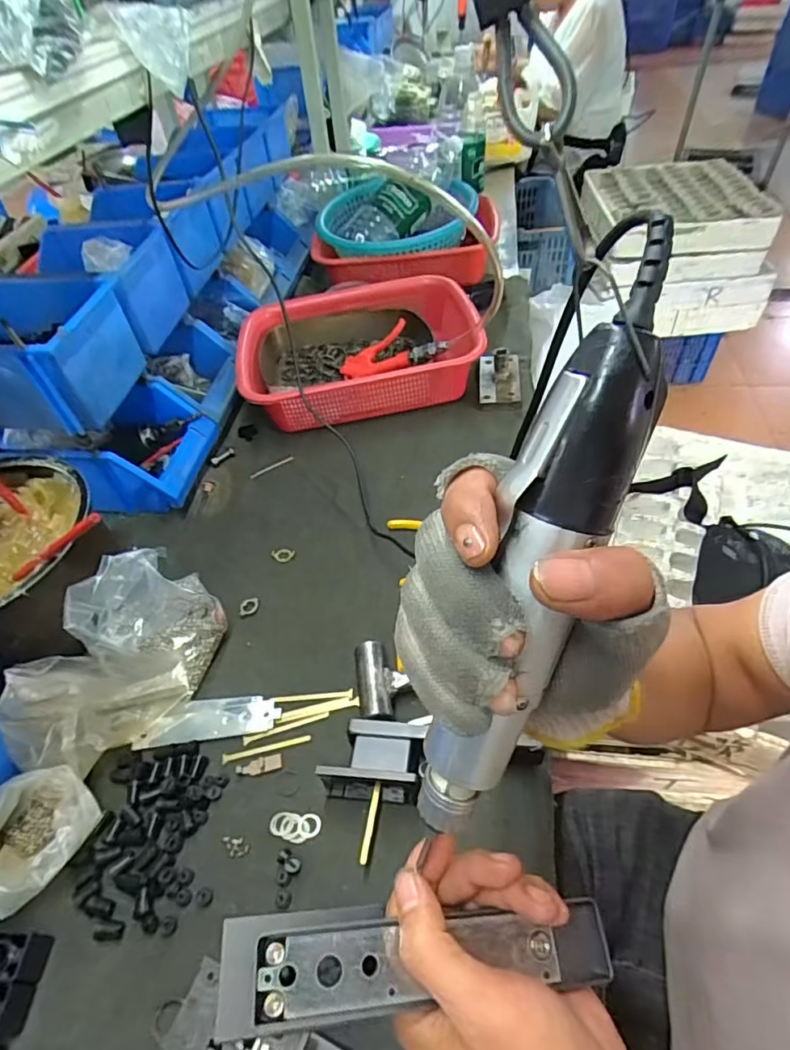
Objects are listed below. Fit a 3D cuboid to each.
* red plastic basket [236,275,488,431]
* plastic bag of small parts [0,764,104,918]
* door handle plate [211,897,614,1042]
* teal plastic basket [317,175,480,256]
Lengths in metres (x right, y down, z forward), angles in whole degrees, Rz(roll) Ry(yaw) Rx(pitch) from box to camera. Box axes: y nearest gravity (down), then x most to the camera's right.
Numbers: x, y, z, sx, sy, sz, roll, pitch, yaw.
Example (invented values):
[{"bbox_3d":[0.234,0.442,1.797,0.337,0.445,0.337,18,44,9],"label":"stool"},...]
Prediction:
[{"bbox_3d":[-0.059,-0.276,0.863,0.357,0.092,0.280,-11,48,-4],"label":"red plastic basket"},{"bbox_3d":[-0.298,0.256,0.448,0.087,0.046,0.102,-5,48,2],"label":"plastic bag of small parts"},{"bbox_3d":[0.013,0.211,0.271,0.190,0.050,0.045,5,47,-12],"label":"door handle plate"},{"bbox_3d":[0.001,-0.598,1.044,0.289,0.078,0.283,5,49,10],"label":"teal plastic basket"}]

